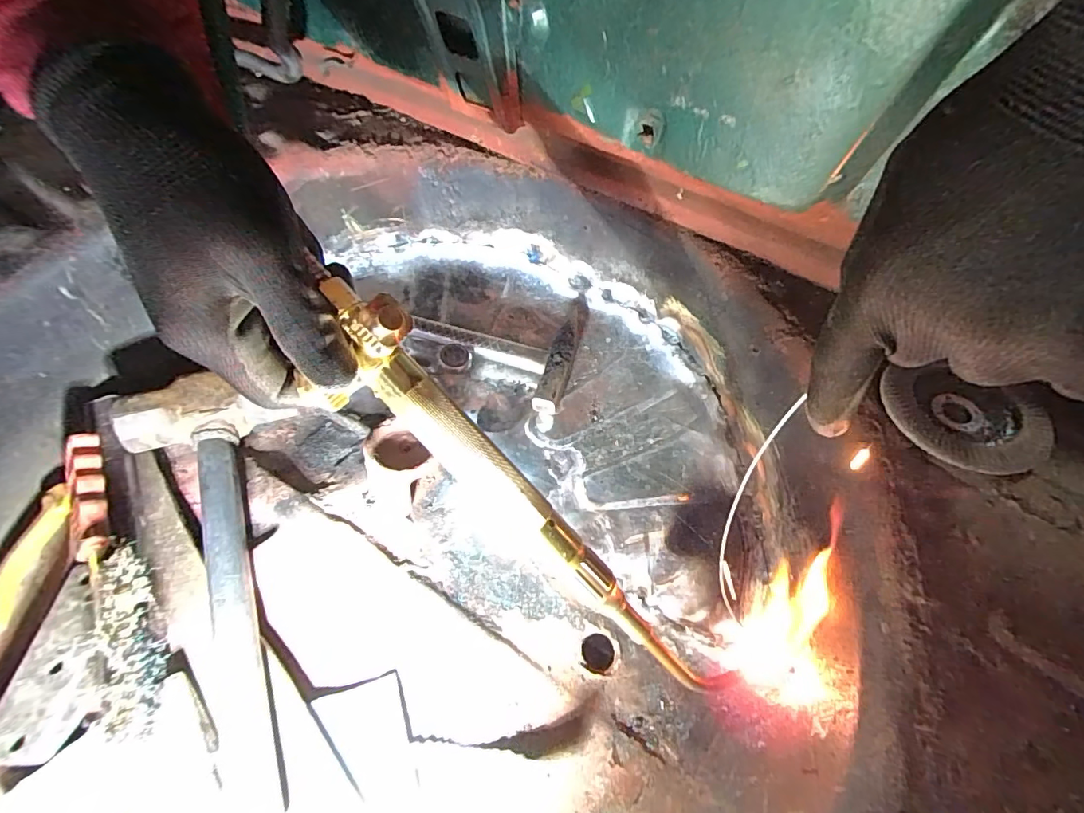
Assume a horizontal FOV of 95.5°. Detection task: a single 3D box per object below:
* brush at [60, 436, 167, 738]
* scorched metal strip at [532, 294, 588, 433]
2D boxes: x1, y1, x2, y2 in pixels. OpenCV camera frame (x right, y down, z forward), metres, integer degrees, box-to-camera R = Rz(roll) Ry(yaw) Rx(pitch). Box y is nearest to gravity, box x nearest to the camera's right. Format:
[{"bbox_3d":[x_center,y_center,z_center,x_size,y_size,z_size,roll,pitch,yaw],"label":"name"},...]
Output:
[{"bbox_3d":[-0.295,0.108,0.334,0.046,0.036,0.227,-32,62,-22],"label":"brush"},{"bbox_3d":[0.020,-0.052,0.472,0.026,0.027,0.153,12,55,6],"label":"scorched metal strip"}]

